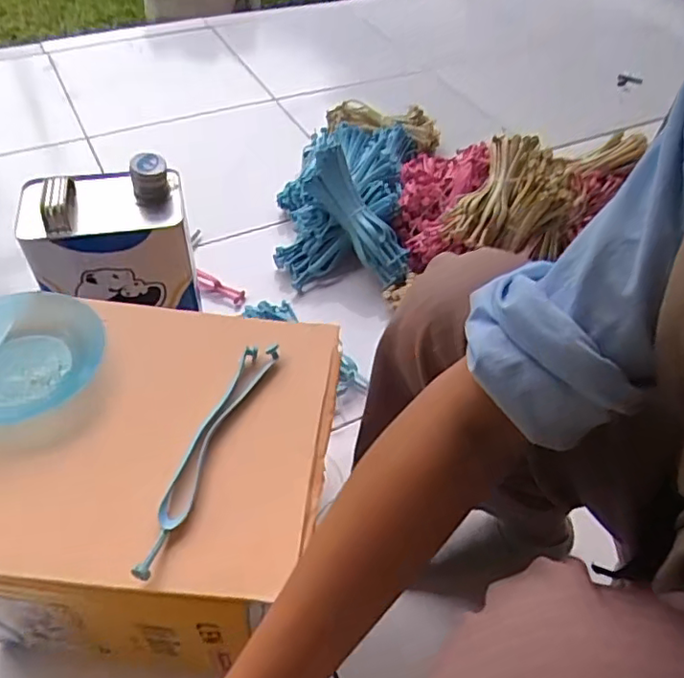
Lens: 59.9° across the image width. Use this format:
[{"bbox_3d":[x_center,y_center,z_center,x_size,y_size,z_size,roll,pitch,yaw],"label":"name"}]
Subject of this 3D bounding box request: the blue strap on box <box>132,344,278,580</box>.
[{"bbox_3d":[-0.100,0.079,0.437,0.027,0.015,0.199,19,51,11],"label":"blue strap on box"}]

